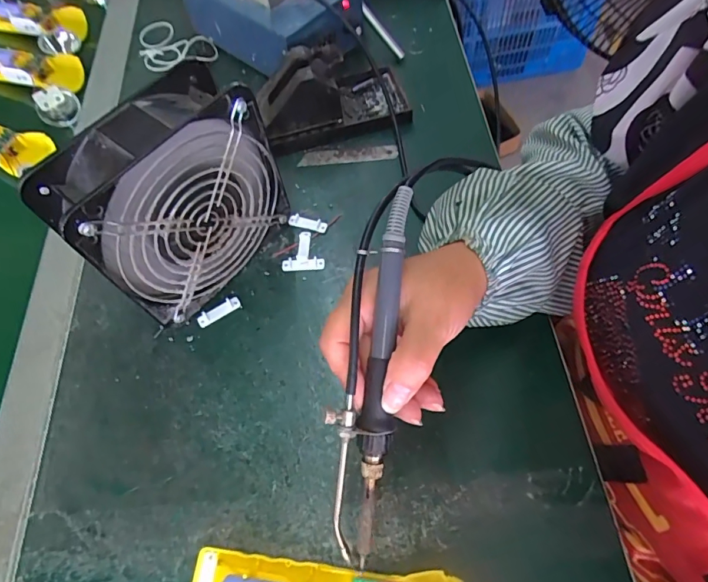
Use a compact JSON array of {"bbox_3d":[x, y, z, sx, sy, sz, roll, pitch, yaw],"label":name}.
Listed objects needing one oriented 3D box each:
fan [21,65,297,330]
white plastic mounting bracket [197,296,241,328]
[{"bbox_3d":[-0.128,-0.063,0.341,0.059,0.152,0.147,34,68,20],"label":"fan"},{"bbox_3d":[-0.114,0.017,0.380,0.037,0.007,0.011,-30,63,-12],"label":"white plastic mounting bracket"}]

